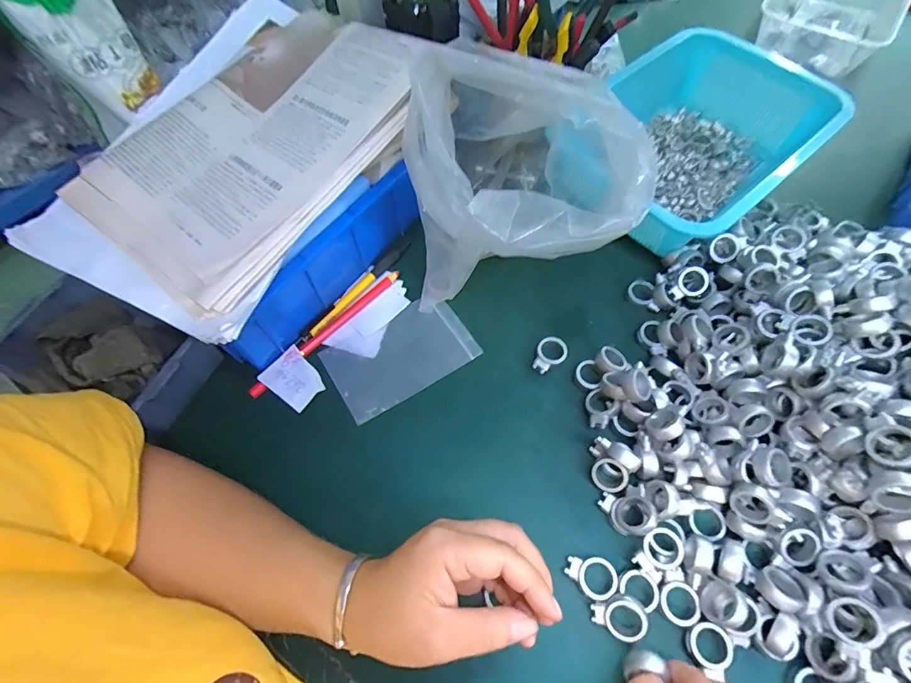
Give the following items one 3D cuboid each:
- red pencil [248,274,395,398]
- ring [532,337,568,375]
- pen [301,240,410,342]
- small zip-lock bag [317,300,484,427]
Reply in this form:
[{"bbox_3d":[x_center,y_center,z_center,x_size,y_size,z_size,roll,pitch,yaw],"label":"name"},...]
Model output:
[{"bbox_3d":[-0.117,-0.010,0.404,0.011,0.006,0.169,38,70,20],"label":"red pencil"},{"bbox_3d":[0.082,0.012,0.385,0.025,0.009,0.035,35,69,19],"label":"ring"},{"bbox_3d":[-0.094,-0.052,0.426,0.013,0.010,0.141,36,69,19],"label":"pen"},{"bbox_3d":[-0.048,0.012,0.397,0.125,0.006,0.078,-29,66,-15],"label":"small zip-lock bag"}]

